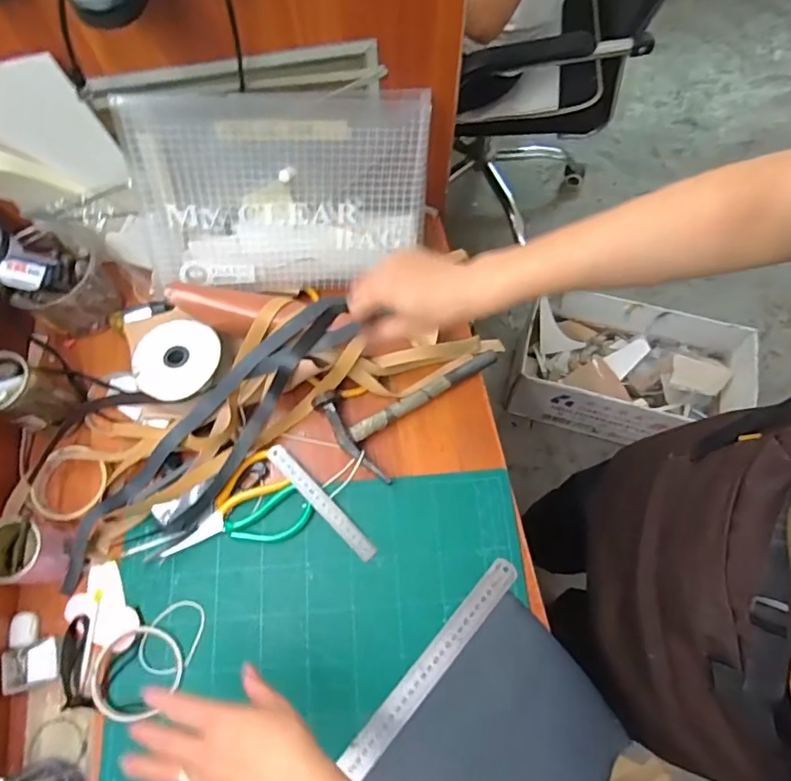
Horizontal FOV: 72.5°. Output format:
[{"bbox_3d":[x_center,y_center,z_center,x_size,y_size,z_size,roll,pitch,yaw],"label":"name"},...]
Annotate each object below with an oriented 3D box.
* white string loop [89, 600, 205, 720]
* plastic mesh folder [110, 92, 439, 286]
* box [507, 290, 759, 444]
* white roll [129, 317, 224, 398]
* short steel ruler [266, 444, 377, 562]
[{"bbox_3d":[-0.257,0.285,0.567,0.126,0.016,0.083,-29,71,-9],"label":"white string loop"},{"bbox_3d":[-0.126,-0.226,0.634,0.325,0.224,0.013,-6,44,-10],"label":"plastic mesh folder"},{"bbox_3d":[0.583,-0.033,1.345,0.501,0.222,0.288,12,70,6],"label":"box"},{"bbox_3d":[-0.252,-0.037,0.632,0.102,0.017,0.098,0,69,1],"label":"white roll"},{"bbox_3d":[-0.088,0.129,0.624,0.021,0.006,0.168,-43,82,-15],"label":"short steel ruler"}]

